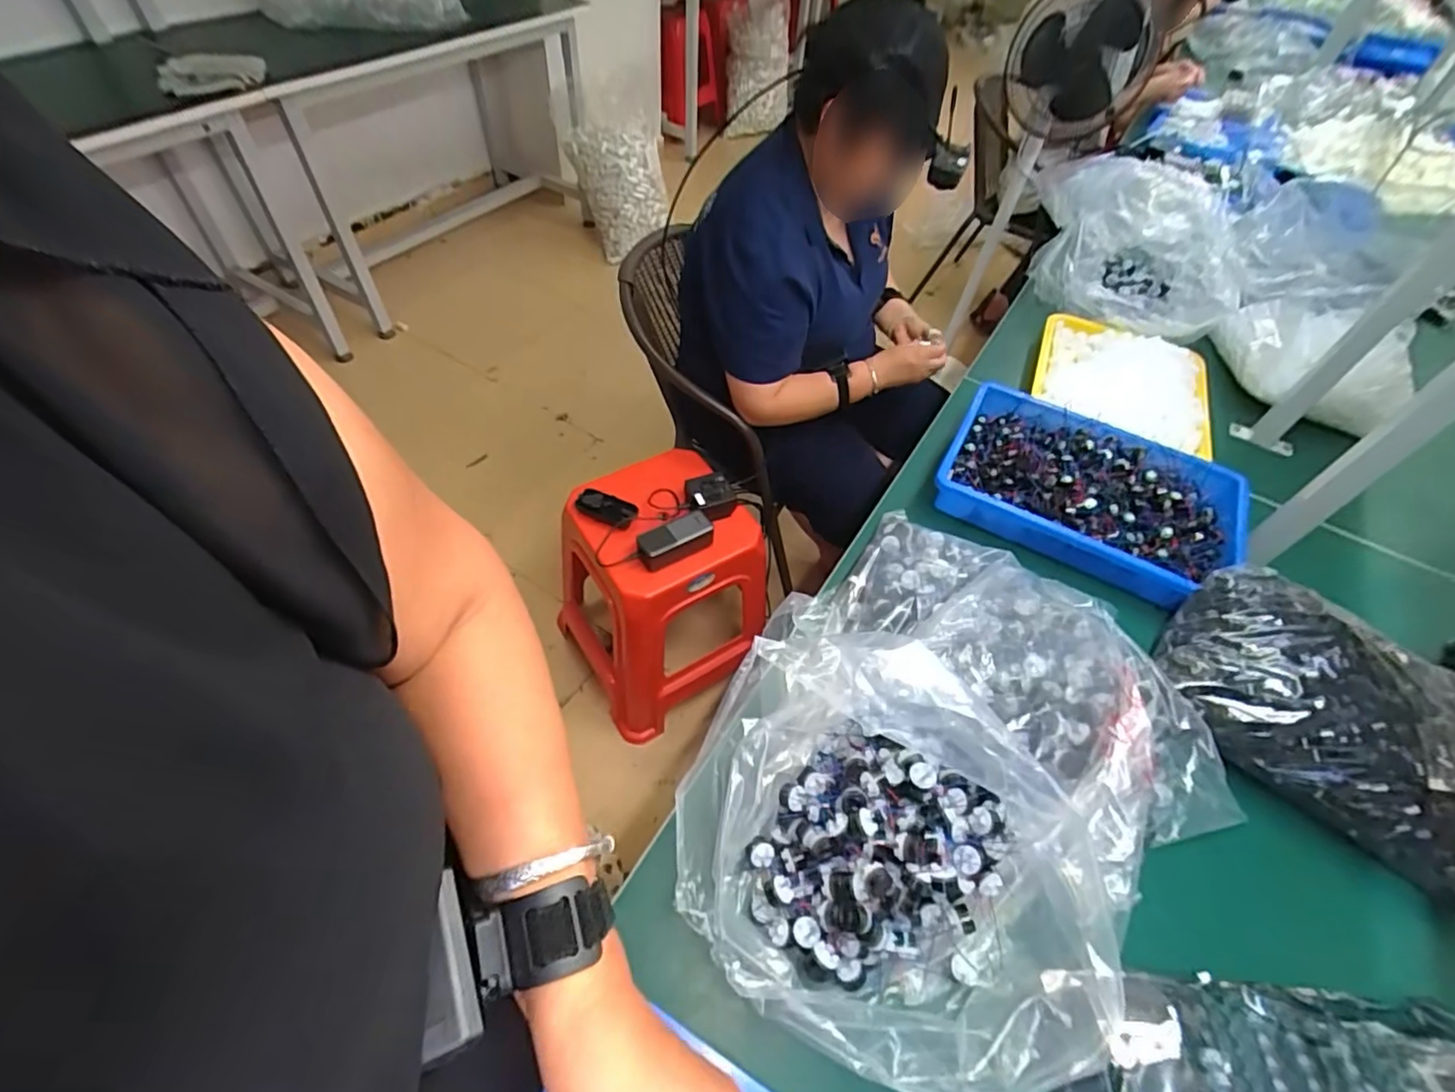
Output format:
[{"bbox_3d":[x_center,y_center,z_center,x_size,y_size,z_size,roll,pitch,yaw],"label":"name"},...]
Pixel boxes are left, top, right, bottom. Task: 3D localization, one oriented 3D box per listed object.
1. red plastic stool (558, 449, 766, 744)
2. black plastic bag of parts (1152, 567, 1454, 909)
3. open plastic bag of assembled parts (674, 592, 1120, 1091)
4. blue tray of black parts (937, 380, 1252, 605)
[{"bbox_3d":[-0.139,0.089,1.280,0.343,0.476,0.351,-24,58,-20],"label":"red plastic stool"},{"bbox_3d":[0.634,0.177,0.627,0.336,0.097,0.203,34,58,20],"label":"black plastic bag of parts"},{"bbox_3d":[0.130,0.248,0.480,0.354,0.159,0.248,32,57,19],"label":"open plastic bag of assembled parts"},{"bbox_3d":[0.494,-0.079,0.845,0.380,0.055,0.262,25,55,15],"label":"blue tray of black parts"}]

